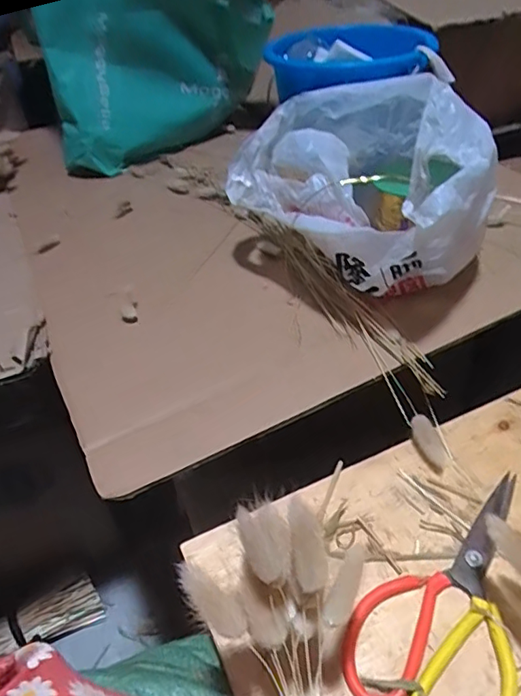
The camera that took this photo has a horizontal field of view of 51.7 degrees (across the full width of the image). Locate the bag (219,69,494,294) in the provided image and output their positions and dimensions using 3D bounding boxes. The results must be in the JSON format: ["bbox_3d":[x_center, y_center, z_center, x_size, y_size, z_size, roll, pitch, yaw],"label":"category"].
[{"bbox_3d":[0.108,-0.158,0.560,0.191,0.180,0.268,-27,47,-22],"label":"bag"}]

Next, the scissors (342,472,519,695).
[{"bbox_3d":[0.140,0.164,0.360,0.098,0.009,0.194,30,53,32],"label":"scissors"}]

